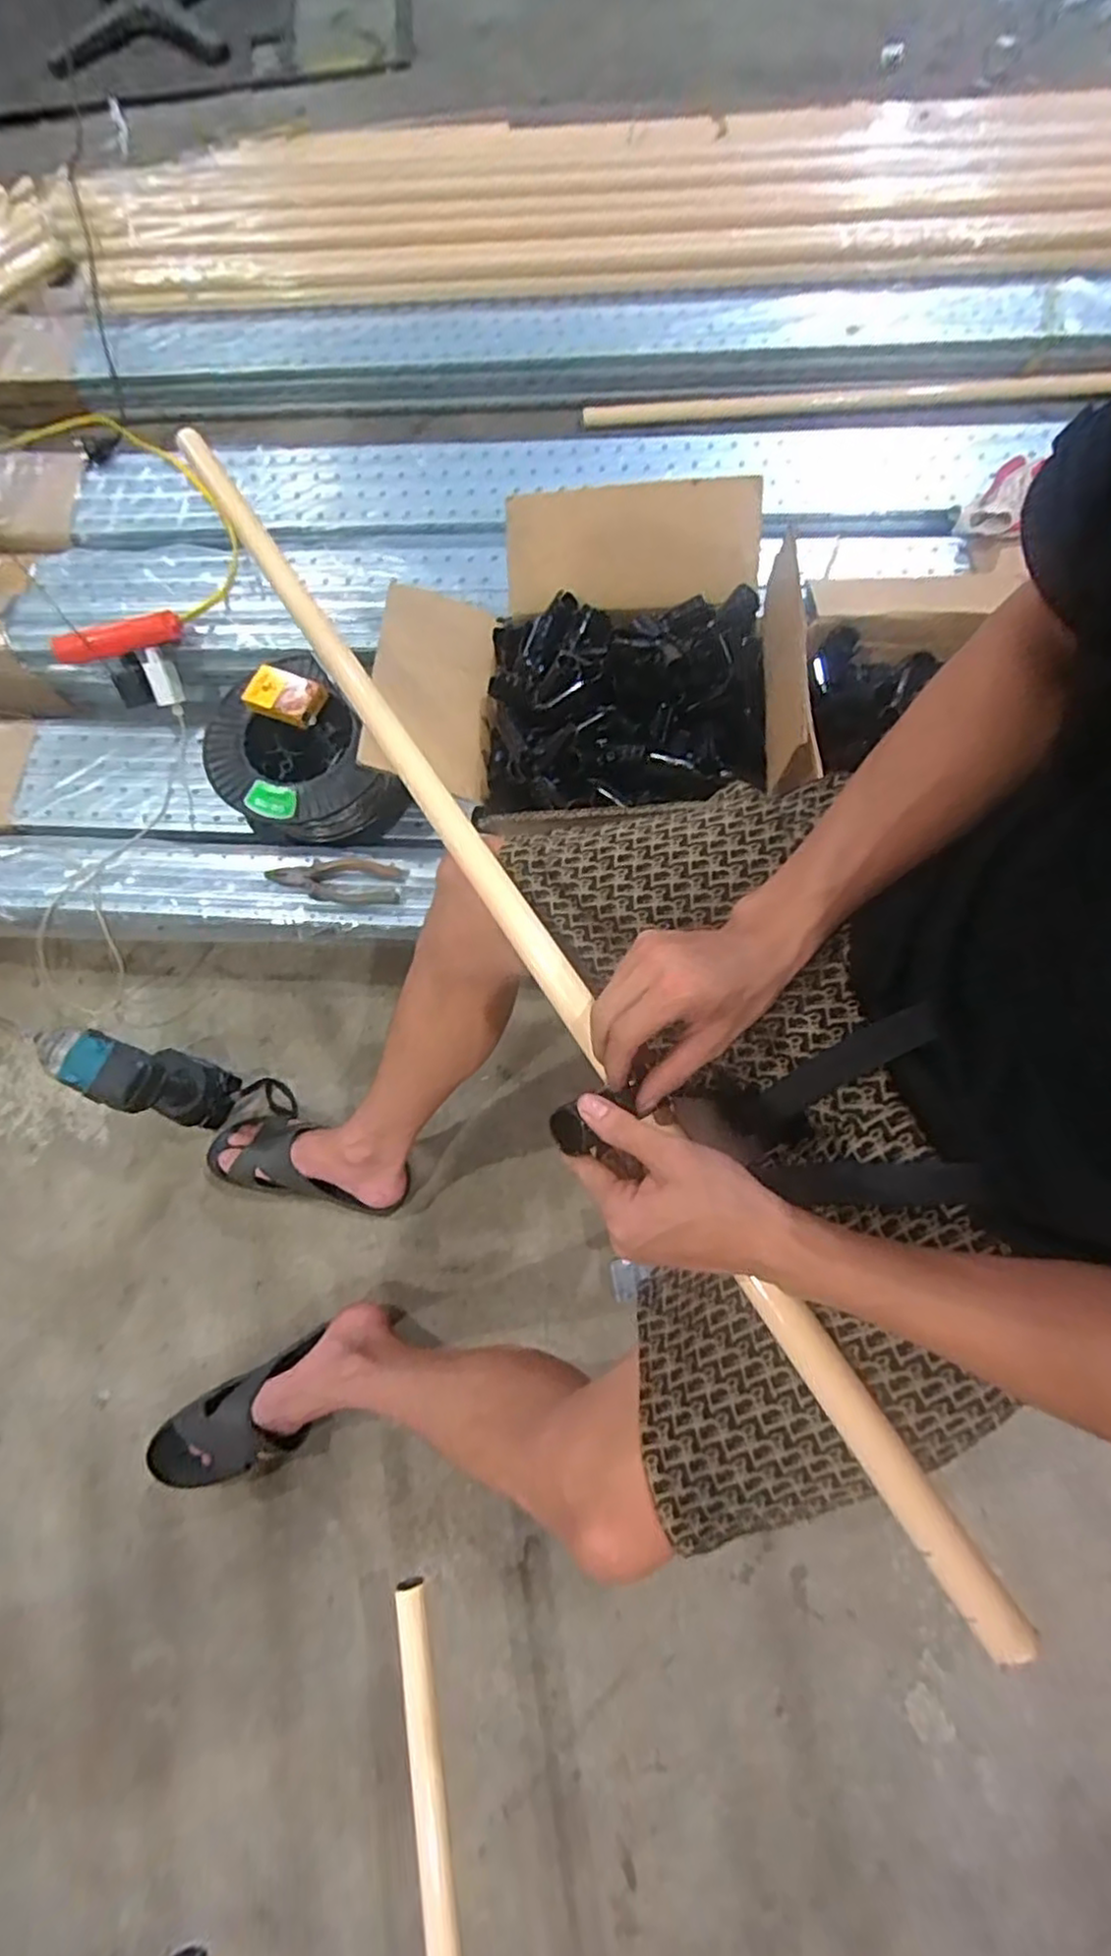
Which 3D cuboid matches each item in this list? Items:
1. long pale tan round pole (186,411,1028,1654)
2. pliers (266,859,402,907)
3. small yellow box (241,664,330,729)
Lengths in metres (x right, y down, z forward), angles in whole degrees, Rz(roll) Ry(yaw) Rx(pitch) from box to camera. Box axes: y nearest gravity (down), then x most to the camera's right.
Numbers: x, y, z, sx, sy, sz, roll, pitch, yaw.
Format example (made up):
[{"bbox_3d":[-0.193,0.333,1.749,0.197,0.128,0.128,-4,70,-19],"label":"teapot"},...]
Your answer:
[{"bbox_3d":[-0.080,-0.117,0.568,0.034,0.032,1.085,-32,70,-7],"label":"long pale tan round pole"},{"bbox_3d":[-0.271,-0.118,0.875,0.161,0.009,0.060,3,72,5],"label":"pliers"},{"bbox_3d":[-0.336,-0.350,0.896,0.090,0.023,0.059,21,85,-3],"label":"small yellow box"}]

